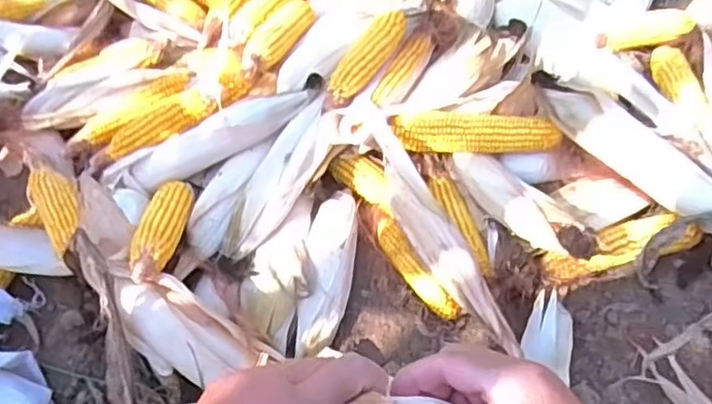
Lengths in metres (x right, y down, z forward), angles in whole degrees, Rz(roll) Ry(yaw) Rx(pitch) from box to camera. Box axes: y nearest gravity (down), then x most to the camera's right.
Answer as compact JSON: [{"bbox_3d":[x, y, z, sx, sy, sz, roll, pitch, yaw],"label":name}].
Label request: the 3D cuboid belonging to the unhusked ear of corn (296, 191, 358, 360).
[{"bbox_3d":[-0.031,0.072,0.734,0.055,0.039,0.210,4,58,5],"label":"unhusked ear of corn"}]

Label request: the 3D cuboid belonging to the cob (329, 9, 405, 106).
[{"bbox_3d":[0.016,-0.177,0.789,0.047,0.042,0.167,28,63,18],"label":"cob"}]

